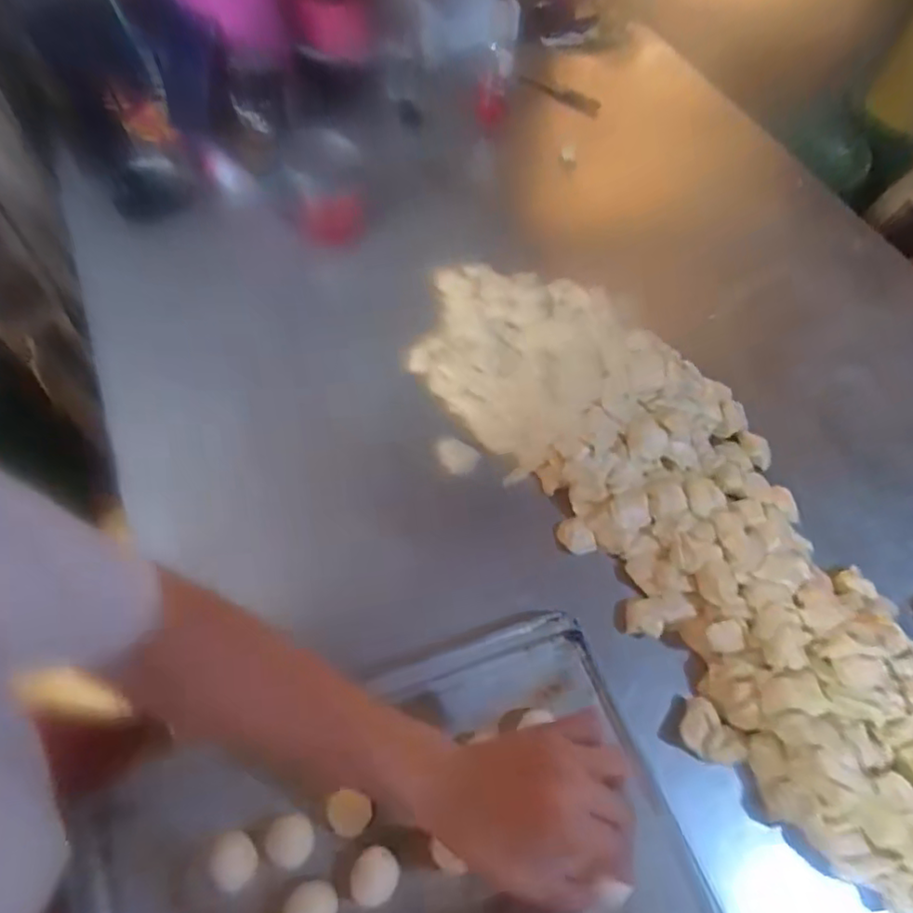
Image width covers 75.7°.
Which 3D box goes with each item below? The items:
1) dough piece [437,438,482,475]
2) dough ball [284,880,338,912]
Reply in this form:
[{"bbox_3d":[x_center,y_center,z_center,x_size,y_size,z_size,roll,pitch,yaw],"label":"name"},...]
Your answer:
[{"bbox_3d":[-0.001,-0.001,0.697,0.052,0.018,0.038,29,61,15],"label":"dough piece"},{"bbox_3d":[-0.112,0.353,0.457,0.039,0.022,0.036,1,58,-2],"label":"dough ball"}]

